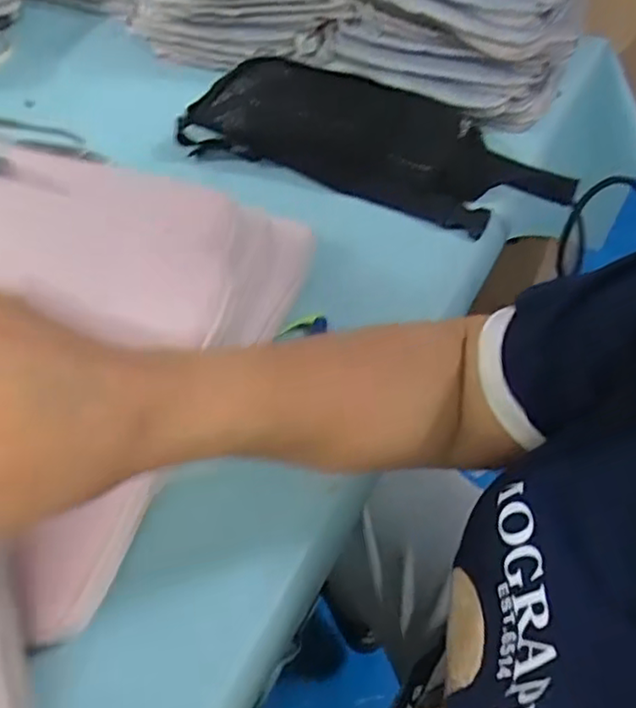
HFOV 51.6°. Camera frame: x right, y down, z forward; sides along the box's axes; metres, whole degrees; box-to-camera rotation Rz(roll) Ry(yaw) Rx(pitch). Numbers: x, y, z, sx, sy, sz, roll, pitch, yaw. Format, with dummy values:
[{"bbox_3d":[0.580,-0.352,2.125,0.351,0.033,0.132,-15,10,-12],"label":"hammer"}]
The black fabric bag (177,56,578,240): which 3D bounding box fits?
[{"bbox_3d":[0.058,-0.213,0.618,0.365,0.071,0.151,19,52,14],"label":"black fabric bag"}]

